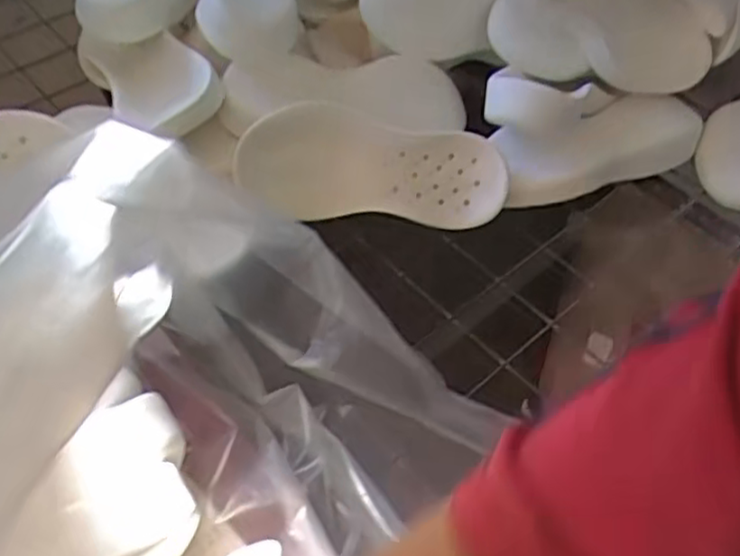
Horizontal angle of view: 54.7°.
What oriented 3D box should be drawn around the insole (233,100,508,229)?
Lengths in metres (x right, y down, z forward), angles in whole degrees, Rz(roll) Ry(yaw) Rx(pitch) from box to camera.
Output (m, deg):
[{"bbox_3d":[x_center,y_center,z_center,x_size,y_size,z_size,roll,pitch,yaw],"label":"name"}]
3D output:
[{"bbox_3d":[0.000,-0.112,0.713,0.262,0.123,0.026,1,28,5],"label":"insole"}]

